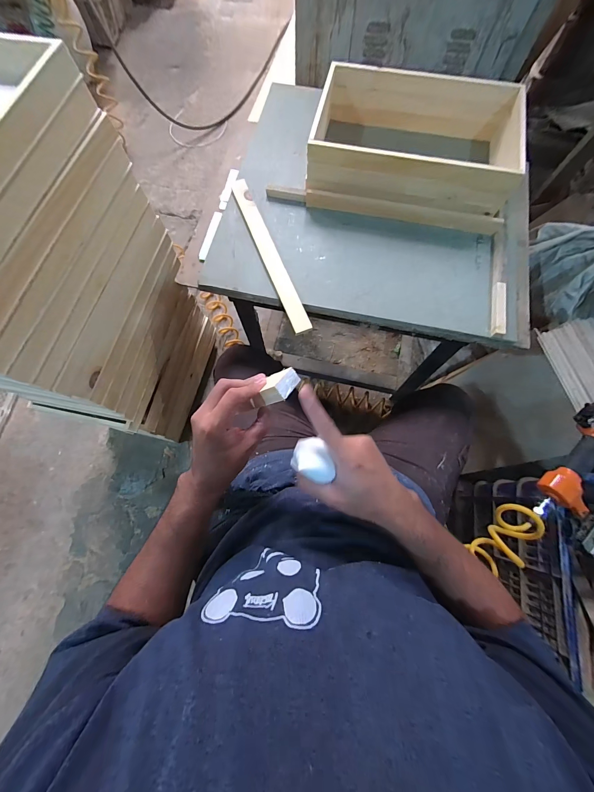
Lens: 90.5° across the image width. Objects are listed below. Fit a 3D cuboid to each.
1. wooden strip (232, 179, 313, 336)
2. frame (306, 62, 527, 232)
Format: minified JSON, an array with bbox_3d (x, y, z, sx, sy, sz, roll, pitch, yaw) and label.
[{"bbox_3d":[-0.058,-0.287,0.584,0.034,0.012,0.385,-21,74,-6],"label":"wooden strip"},{"bbox_3d":[0.241,-0.523,0.614,0.394,0.097,0.306,13,73,4],"label":"frame"}]

